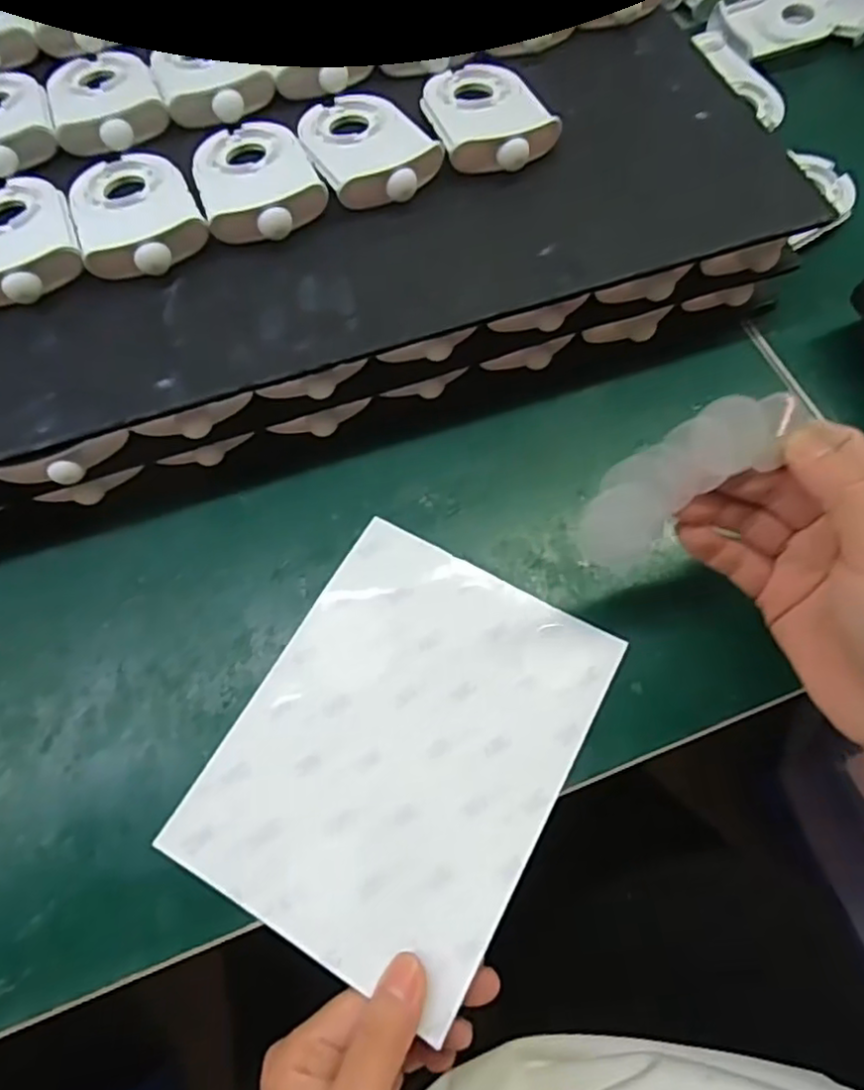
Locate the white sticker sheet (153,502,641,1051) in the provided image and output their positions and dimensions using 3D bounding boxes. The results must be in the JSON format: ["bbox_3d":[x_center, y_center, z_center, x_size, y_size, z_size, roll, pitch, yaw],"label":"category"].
[{"bbox_3d":[-0.012,0.086,0.286,0.135,0.010,0.171,28,70,12],"label":"white sticker sheet"}]

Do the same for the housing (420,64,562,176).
[{"bbox_3d":[0.028,-0.231,0.348,0.057,0.018,0.085,-17,68,-6],"label":"housing"}]

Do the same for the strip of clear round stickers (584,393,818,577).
[{"bbox_3d":[0.097,-0.028,0.253,0.091,0.037,0.008,-37,25,15],"label":"strip of clear round stickers"}]

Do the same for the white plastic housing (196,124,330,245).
[{"bbox_3d":[-0.091,-0.191,0.334,0.059,0.015,0.089,-19,68,-7],"label":"white plastic housing"}]

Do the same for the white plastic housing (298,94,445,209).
[{"bbox_3d":[-0.035,-0.211,0.340,0.059,0.016,0.089,-24,69,-9],"label":"white plastic housing"}]

